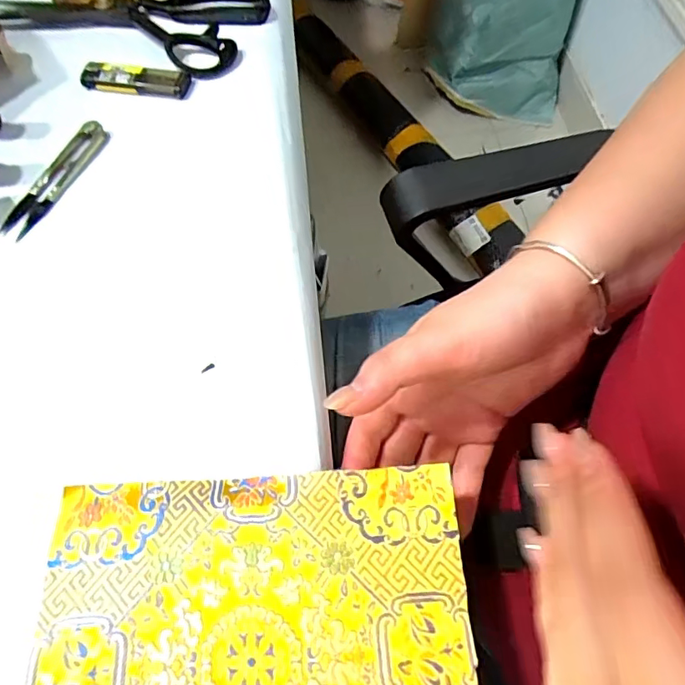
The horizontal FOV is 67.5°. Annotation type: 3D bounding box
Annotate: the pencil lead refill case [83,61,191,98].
[{"bbox_3d":[-0.157,-0.200,0.388,0.083,0.011,0.019,11,64,8],"label":"pencil lead refill case"}]

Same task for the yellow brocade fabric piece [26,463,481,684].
[{"bbox_3d":[-0.039,0.138,0.217,0.185,0.007,0.158,-3,63,1],"label":"yellow brocade fabric piece"}]

